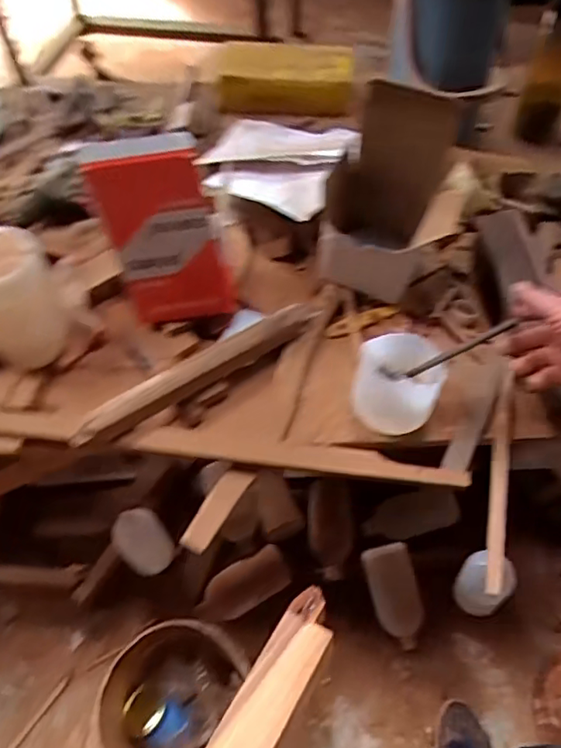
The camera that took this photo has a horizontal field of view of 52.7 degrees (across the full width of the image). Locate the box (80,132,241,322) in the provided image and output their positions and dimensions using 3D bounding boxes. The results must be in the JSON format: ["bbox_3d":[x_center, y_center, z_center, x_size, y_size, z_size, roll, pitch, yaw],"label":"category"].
[{"bbox_3d":[-0.130,-0.152,0.647,0.132,0.254,0.031,-6,56,-2],"label":"box"}]

